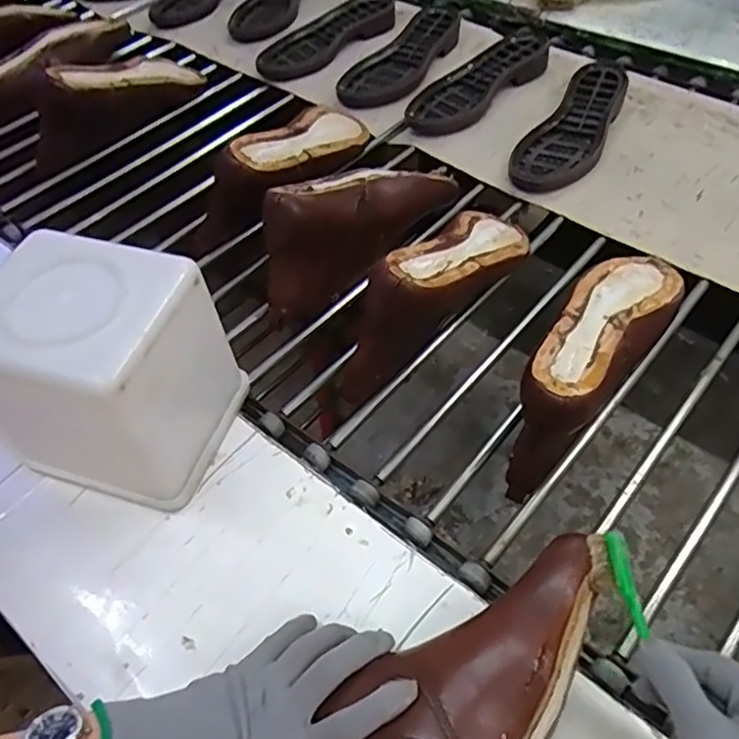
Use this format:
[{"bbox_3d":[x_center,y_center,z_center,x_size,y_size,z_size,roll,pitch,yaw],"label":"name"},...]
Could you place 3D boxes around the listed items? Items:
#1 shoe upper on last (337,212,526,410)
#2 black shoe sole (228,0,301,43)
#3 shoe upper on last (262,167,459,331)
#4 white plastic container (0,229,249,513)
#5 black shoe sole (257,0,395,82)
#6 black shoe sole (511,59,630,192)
[{"bbox_3d":[0.075,-0.082,0.632,0.080,0.116,0.266,31,62,25],"label":"shoe upper on last"},{"bbox_3d":[-0.181,-0.695,1.170,0.107,0.027,0.272,9,55,12],"label":"black shoe sole"},{"bbox_3d":[-0.020,-0.171,0.705,0.084,0.117,0.268,33,62,26],"label":"shoe upper on last"},{"bbox_3d":[-0.214,0.001,0.501,0.163,0.170,0.138,12,55,14],"label":"white plastic container"},{"bbox_3d":[-0.077,-0.559,1.058,0.113,0.030,0.302,34,63,26],"label":"black shoe sole"},{"bbox_3d":[0.275,-0.331,0.854,0.096,0.032,0.270,22,58,20],"label":"black shoe sole"}]

